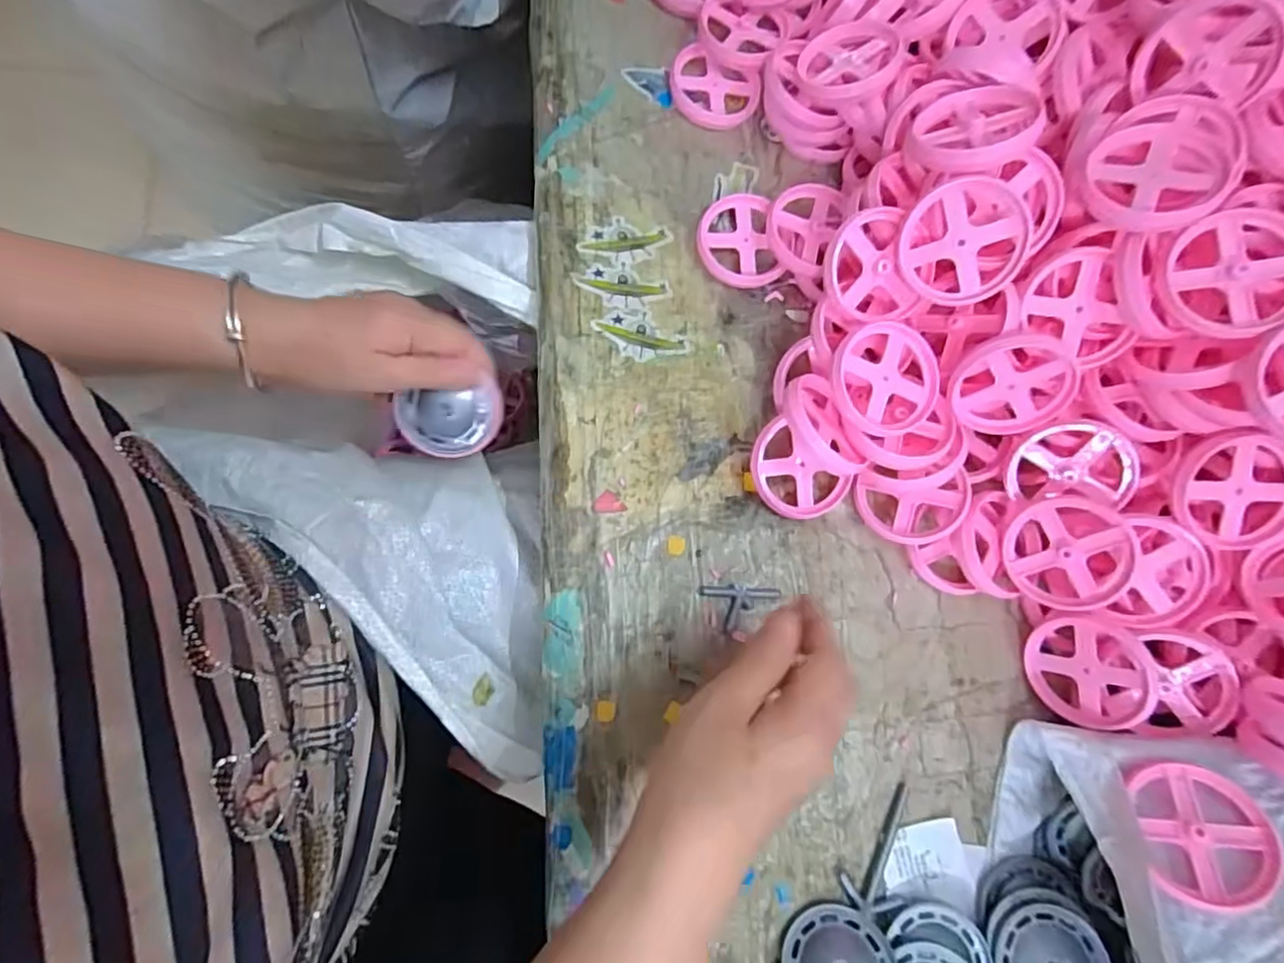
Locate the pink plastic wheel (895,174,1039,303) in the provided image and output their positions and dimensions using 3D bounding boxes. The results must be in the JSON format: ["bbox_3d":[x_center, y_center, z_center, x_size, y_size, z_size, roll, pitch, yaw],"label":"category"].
[{"bbox_3d":[0.177,-0.133,0.345,0.062,0.018,0.064,10,115,23],"label":"pink plastic wheel"}]

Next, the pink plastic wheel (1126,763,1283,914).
[{"bbox_3d":[0.280,0.175,0.308,0.057,0.006,0.063,-2,56,16],"label":"pink plastic wheel"}]

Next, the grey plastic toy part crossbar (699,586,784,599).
[{"bbox_3d":[0.059,0.066,0.370,0.049,0.006,0.006,4,77,-8],"label":"grey plastic toy part crossbar"}]

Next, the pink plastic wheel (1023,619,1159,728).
[{"bbox_3d":[0.249,0.107,0.350,0.007,0.059,0.058,1,98,-43],"label":"pink plastic wheel"}]

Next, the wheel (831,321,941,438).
[{"bbox_3d":[0.140,-0.060,0.357,0.064,0.010,0.063,0,88,-10],"label":"wheel"}]

